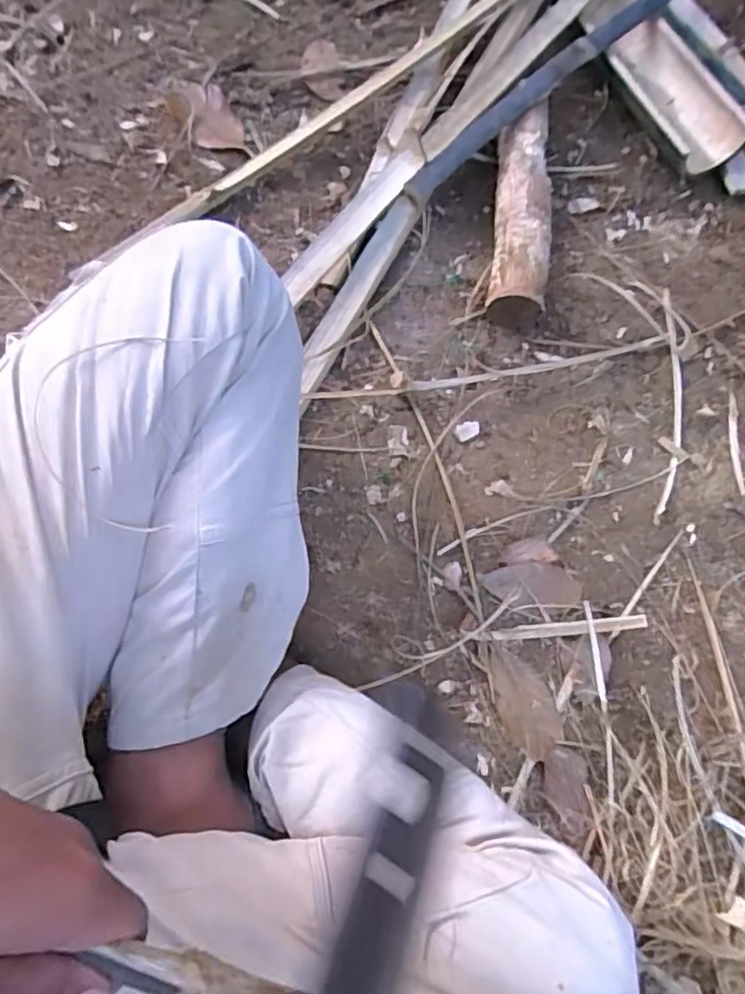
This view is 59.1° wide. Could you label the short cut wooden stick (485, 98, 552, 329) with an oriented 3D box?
[{"bbox_3d":[0.172,-0.329,0.756,0.066,0.055,0.287,7,70,0],"label":"short cut wooden stick"}]

